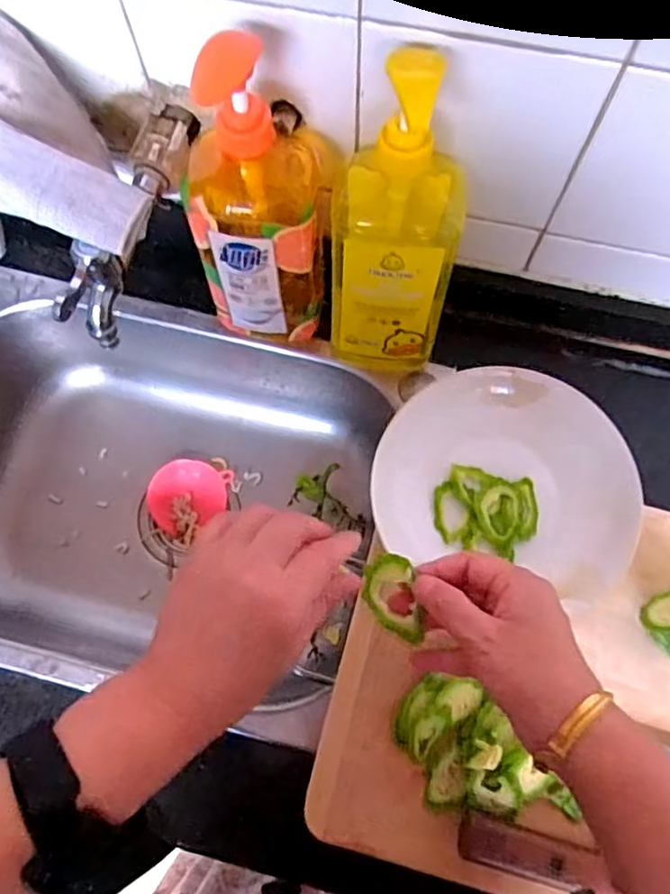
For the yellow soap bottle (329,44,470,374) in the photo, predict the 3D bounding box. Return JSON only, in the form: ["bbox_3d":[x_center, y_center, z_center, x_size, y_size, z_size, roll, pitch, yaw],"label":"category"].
[{"bbox_3d":[0.044,-0.153,0.468,0.088,0.261,0.092,9,73,4],"label":"yellow soap bottle"}]

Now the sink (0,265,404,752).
[{"bbox_3d":[-0.204,0.041,0.630,0.378,0.154,0.340,15,74,5],"label":"sink"}]

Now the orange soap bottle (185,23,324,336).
[{"bbox_3d":[-0.057,-0.179,0.472,0.096,0.251,0.096,0,73,1],"label":"orange soap bottle"}]

